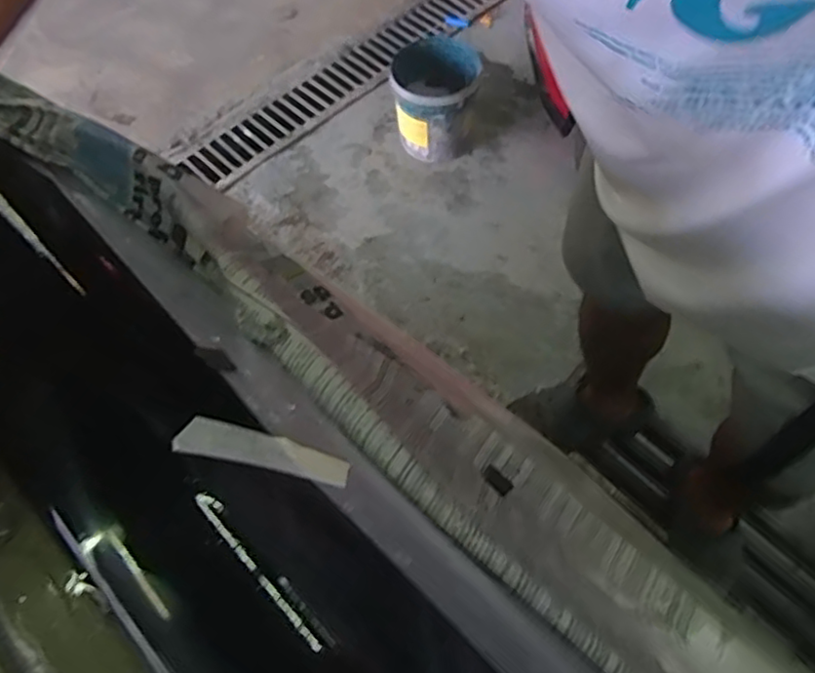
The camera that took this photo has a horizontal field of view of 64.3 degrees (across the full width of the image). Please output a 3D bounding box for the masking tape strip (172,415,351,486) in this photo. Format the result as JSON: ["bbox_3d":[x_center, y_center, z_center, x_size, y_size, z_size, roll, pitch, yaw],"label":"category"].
[{"bbox_3d":[-0.055,0.046,0.253,0.068,0.004,0.018,18,38,-20],"label":"masking tape strip"}]

